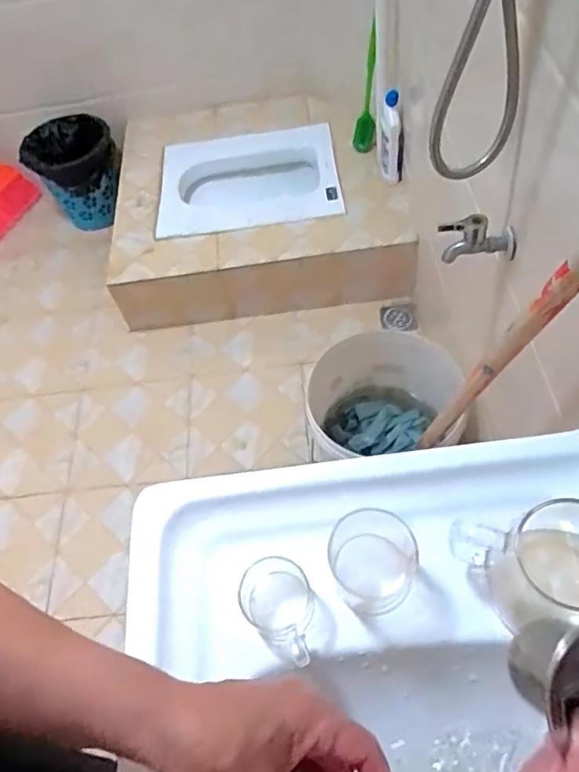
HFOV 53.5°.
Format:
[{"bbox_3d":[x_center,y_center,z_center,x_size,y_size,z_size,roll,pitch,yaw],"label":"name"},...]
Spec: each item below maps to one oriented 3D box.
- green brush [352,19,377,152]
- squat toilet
[{"bbox_3d":[0.202,-0.759,1.528,0.061,0.330,0.082,-2,56,7],"label":"green brush"},{"bbox_3d":[-0.126,-0.609,1.760,0.543,0.109,0.430,-6,56,4],"label":"squat toilet"}]

